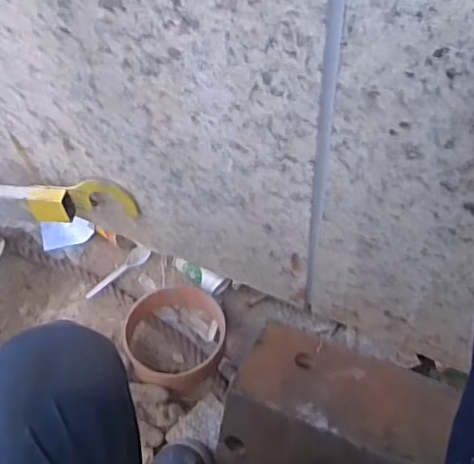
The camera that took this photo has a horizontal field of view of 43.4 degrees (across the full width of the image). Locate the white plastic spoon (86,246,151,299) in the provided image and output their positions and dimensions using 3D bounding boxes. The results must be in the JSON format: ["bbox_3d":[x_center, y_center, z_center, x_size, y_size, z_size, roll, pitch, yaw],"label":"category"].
[{"bbox_3d":[-0.210,0.070,1.057,0.038,0.013,0.146,32,49,21],"label":"white plastic spoon"}]

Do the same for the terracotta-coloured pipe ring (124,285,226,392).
[{"bbox_3d":[-0.098,0.163,0.943,0.160,0.056,0.170,-2,59,3],"label":"terracotta-coloured pipe ring"}]

